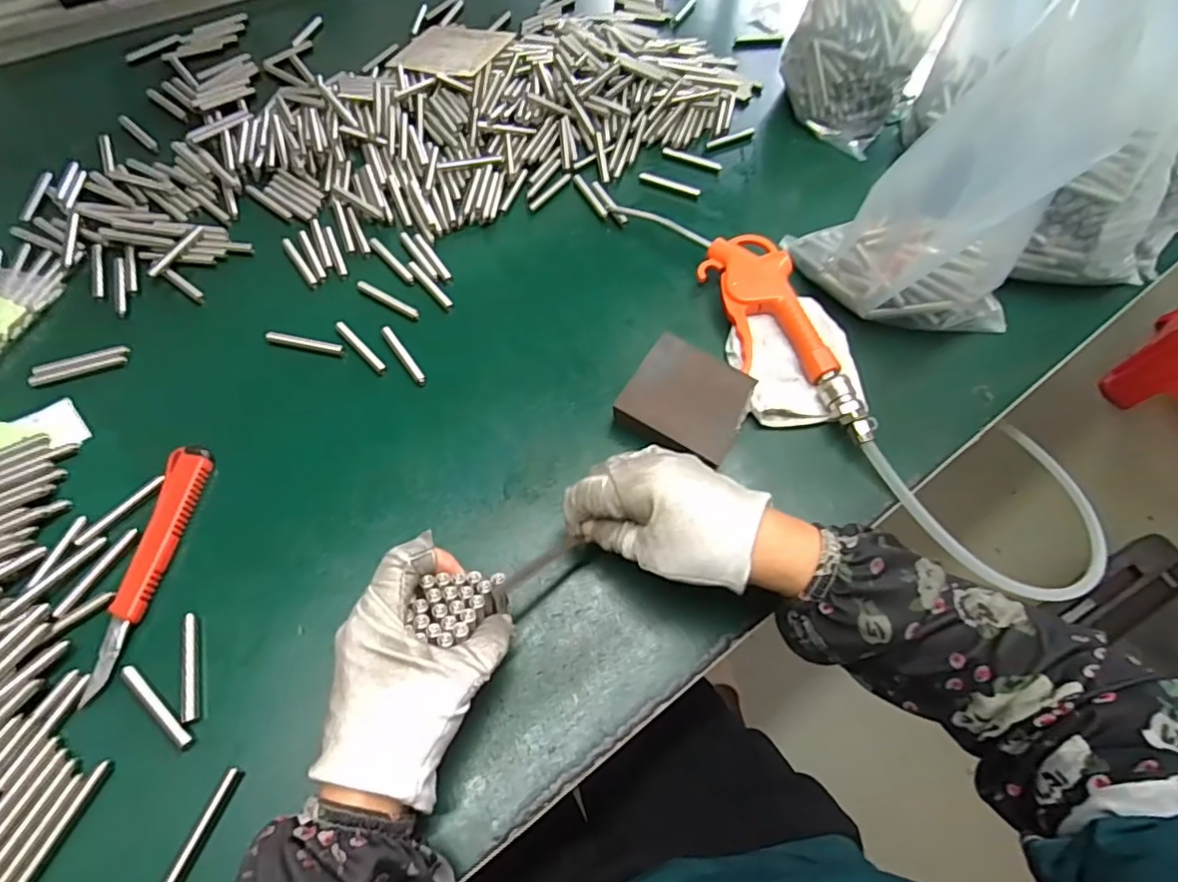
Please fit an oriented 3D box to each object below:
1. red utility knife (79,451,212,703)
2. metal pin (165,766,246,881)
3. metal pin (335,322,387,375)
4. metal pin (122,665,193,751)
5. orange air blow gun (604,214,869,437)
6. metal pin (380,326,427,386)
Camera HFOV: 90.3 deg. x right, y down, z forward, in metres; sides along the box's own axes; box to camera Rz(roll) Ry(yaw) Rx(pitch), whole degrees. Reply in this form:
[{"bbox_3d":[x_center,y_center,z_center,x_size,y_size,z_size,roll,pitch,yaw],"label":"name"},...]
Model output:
[{"bbox_3d":[-0.262,0.070,0.348,0.024,0.008,0.147,5,61,0],"label":"red utility knife"},{"bbox_3d":[-0.192,0.195,0.291,0.008,0.008,0.058,19,62,8],"label":"metal pin"},{"bbox_3d":[-0.169,-0.070,0.432,0.007,0.004,0.057,-40,70,-22],"label":"metal pin"},{"bbox_3d":[-0.231,0.141,0.312,0.059,0.004,0.007,36,65,16],"label":"metal pin"},{"bbox_3d":[0.124,-0.113,0.453,0.075,0.022,0.274,-34,68,2],"label":"orange air blow gun"},{"bbox_3d":[-0.137,-0.064,0.431,0.008,0.005,0.060,-31,67,-18],"label":"metal pin"}]

